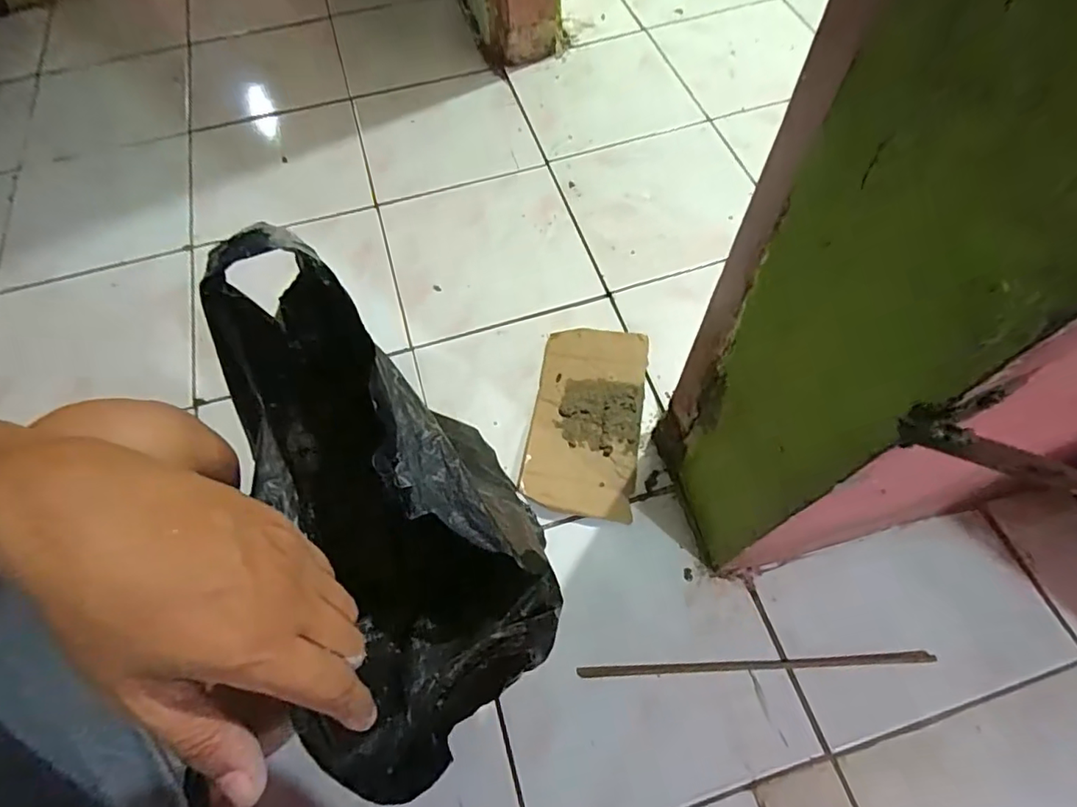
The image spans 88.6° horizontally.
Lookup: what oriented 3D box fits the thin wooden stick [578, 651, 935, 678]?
[{"bbox_3d":[0.224,0.272,0.573,0.359,0.005,0.009,-3,62,0],"label":"thin wooden stick"}]

